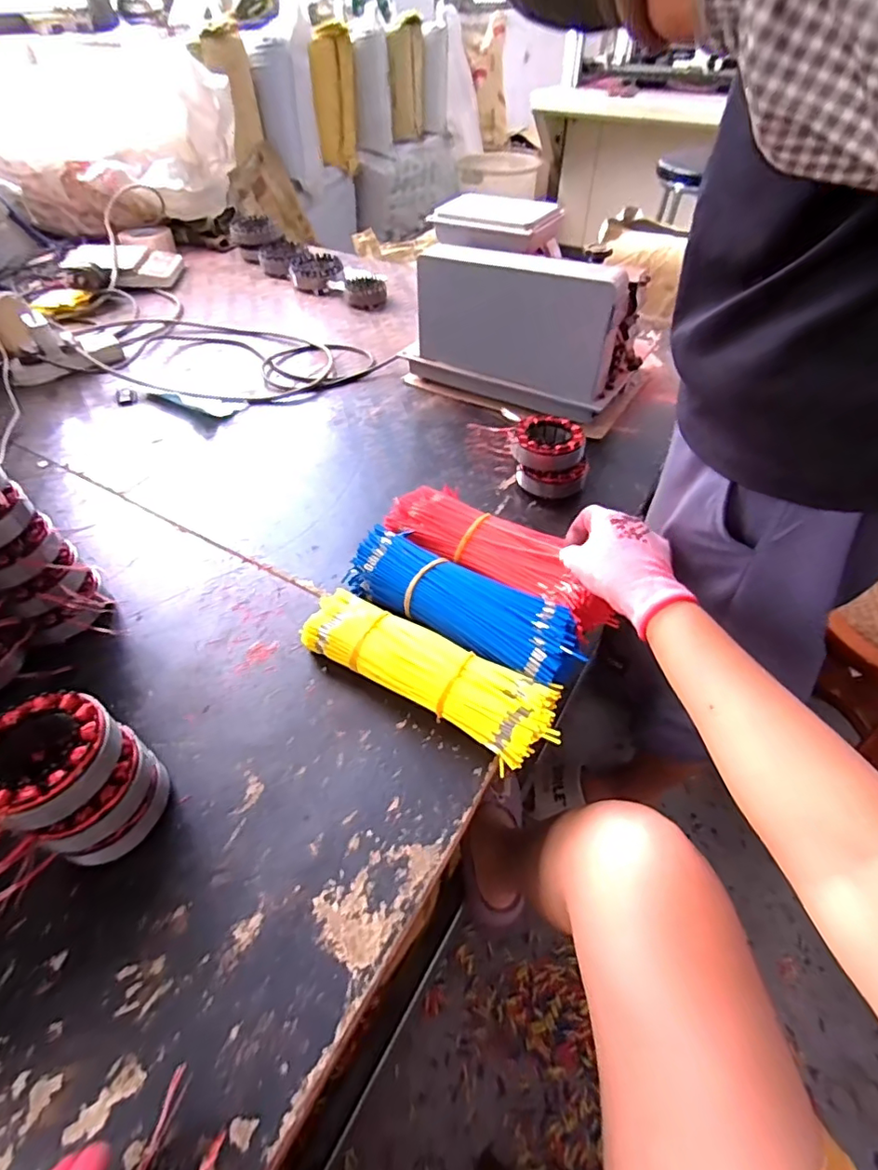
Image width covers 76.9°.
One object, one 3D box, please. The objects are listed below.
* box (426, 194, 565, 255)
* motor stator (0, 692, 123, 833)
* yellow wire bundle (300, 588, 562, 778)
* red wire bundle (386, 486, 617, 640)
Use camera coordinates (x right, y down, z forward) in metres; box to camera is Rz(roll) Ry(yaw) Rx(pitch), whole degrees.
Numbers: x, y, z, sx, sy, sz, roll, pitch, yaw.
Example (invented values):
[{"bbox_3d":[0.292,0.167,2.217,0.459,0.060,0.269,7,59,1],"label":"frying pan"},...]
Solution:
[{"bbox_3d":[0.080,-0.536,0.817,0.188,0.048,0.111,20,50,18],"label":"box"},{"bbox_3d":[-0.269,0.117,0.383,0.079,0.034,0.085,26,52,22],"label":"motor stator"},{"bbox_3d":[-0.013,0.078,0.505,0.244,0.049,0.069,24,52,21],"label":"yellow wire bundle"},{"bbox_3d":[0.060,-0.036,0.586,0.265,0.046,0.071,31,57,27],"label":"red wire bundle"}]

